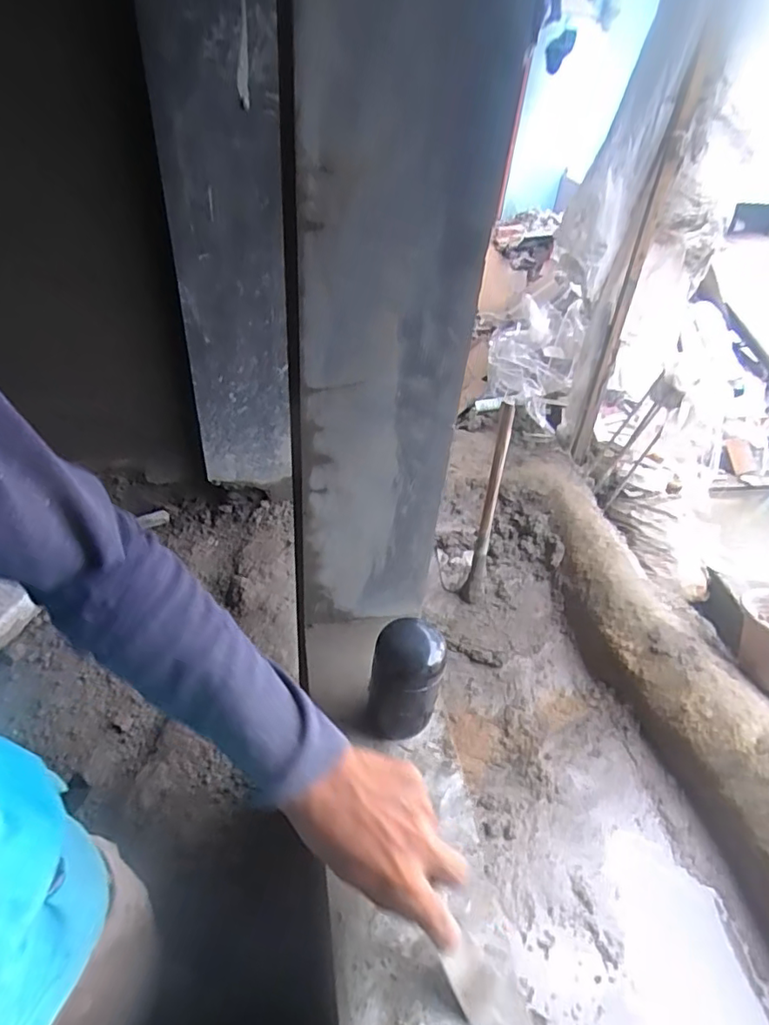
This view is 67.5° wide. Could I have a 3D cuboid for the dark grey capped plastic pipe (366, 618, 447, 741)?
[{"bbox_3d":[0.021,0.165,0.567,0.067,0.128,0.072,3,41,-3],"label":"dark grey capped plastic pipe"}]

